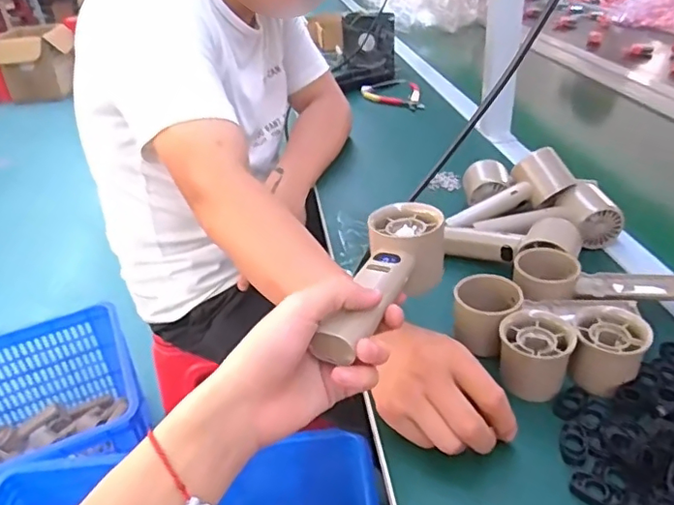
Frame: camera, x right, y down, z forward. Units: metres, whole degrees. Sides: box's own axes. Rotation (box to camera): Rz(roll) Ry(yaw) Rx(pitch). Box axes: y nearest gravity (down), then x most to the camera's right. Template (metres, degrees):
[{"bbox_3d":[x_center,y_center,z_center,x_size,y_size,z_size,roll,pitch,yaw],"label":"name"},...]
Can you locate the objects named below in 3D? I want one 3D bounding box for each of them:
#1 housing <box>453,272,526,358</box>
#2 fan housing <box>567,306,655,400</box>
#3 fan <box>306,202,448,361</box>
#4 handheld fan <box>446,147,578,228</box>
[{"bbox_3d":[0.131,0.054,0.486,0.055,0.042,0.062,8,35,18],"label":"housing"},{"bbox_3d":[0.221,0.081,0.452,0.056,0.052,0.052,16,38,28],"label":"fan housing"},{"bbox_3d":[0.031,0.026,0.392,0.055,0.052,0.153,12,39,23],"label":"fan"},{"bbox_3d":[0.202,-0.067,0.643,0.151,0.042,0.049,-29,36,-1],"label":"handheld fan"}]

